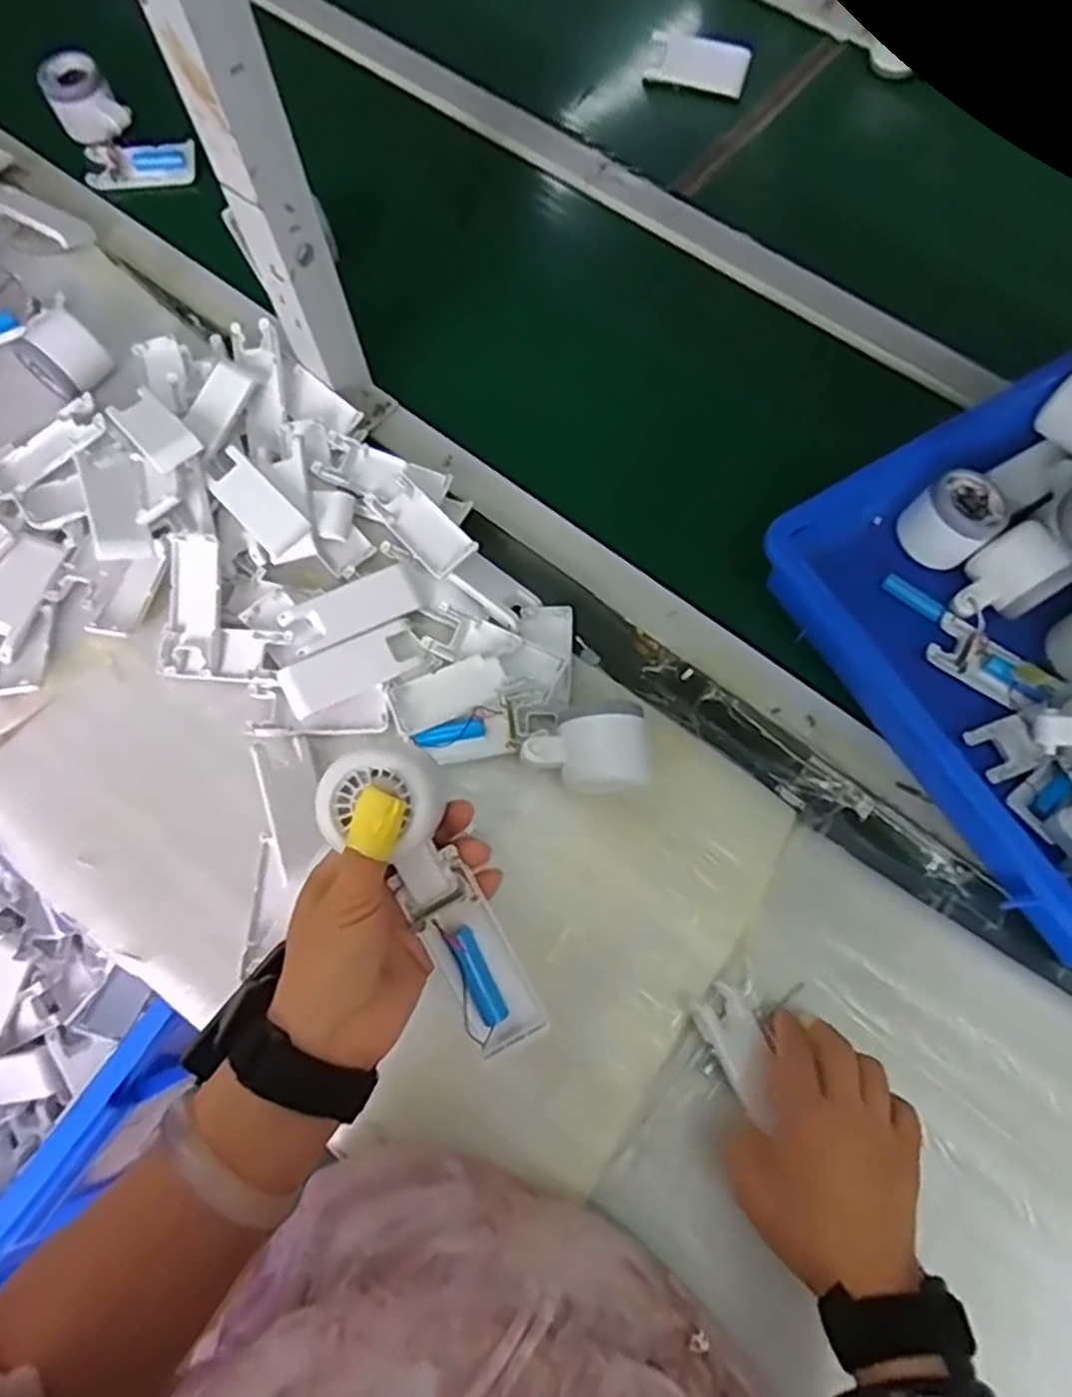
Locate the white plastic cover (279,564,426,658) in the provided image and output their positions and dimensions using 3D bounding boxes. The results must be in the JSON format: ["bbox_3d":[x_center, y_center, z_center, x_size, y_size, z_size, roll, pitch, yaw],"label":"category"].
[{"bbox_3d":[-0.134,-0.066,0.555,0.100,0.008,0.036,-26,87,-19],"label":"white plastic cover"}]

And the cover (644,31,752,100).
[{"bbox_3d":[0.168,-0.656,0.775,0.101,0.013,0.059,15,72,5],"label":"cover"}]

